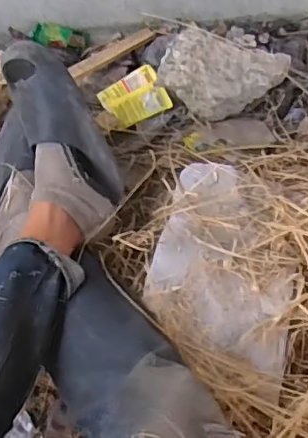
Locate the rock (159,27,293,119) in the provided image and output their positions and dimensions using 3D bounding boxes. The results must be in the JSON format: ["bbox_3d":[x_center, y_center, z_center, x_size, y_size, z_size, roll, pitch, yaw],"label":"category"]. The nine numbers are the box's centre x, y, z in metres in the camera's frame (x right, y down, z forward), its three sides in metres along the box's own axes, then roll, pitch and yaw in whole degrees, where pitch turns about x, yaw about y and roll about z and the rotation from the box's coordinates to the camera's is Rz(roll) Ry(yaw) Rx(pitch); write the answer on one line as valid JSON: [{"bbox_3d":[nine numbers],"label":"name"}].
[{"bbox_3d":[0.132,-0.274,1.095,0.218,0.103,0.159,19,53,17],"label":"rock"}]

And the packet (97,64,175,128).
[{"bbox_3d":[-0.039,-0.239,1.116,0.121,0.017,0.097,-28,85,-5],"label":"packet"}]

